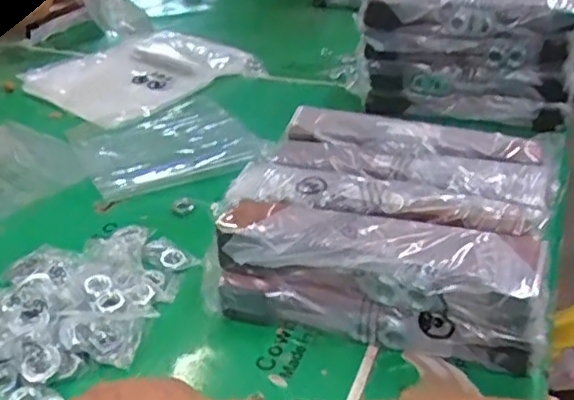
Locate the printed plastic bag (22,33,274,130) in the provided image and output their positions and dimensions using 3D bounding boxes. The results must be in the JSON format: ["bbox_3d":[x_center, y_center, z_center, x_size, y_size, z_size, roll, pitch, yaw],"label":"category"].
[{"bbox_3d":[-0.274,-0.242,1.221,0.368,0.034,0.298,-24,39,-31],"label":"printed plastic bag"}]

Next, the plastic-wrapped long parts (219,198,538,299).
[{"bbox_3d":[0.082,0.052,0.623,0.297,0.053,0.082,10,34,17],"label":"plastic-wrapped long parts"}]

